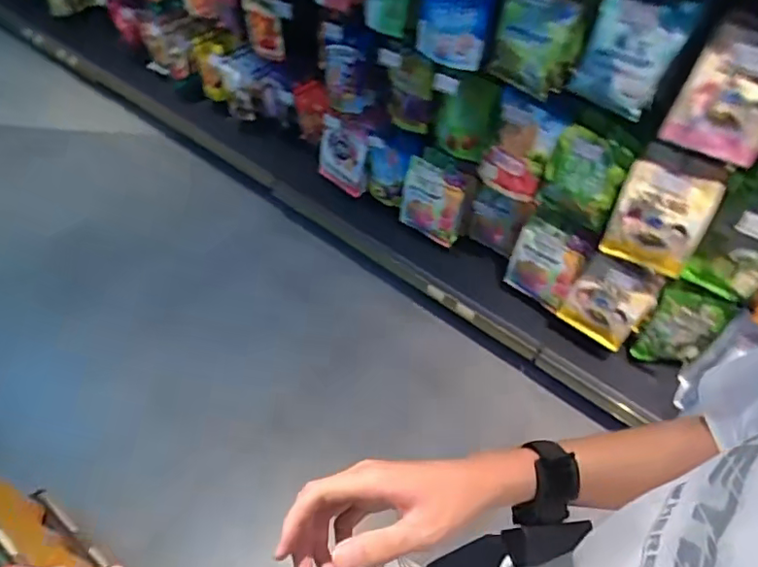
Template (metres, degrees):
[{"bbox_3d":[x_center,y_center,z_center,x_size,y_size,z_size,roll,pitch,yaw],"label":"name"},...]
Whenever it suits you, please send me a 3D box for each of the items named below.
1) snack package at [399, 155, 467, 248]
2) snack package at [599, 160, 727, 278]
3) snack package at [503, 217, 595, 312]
[{"bbox_3d":[0.173,-0.258,1.814,0.213,0.290,0.058,27,55,19],"label":"snack package"},{"bbox_3d":[0.647,-0.144,1.286,0.194,0.253,0.067,20,53,13],"label":"snack package"},{"bbox_3d":[0.486,-0.053,1.631,0.199,0.326,0.078,20,53,13],"label":"snack package"}]

